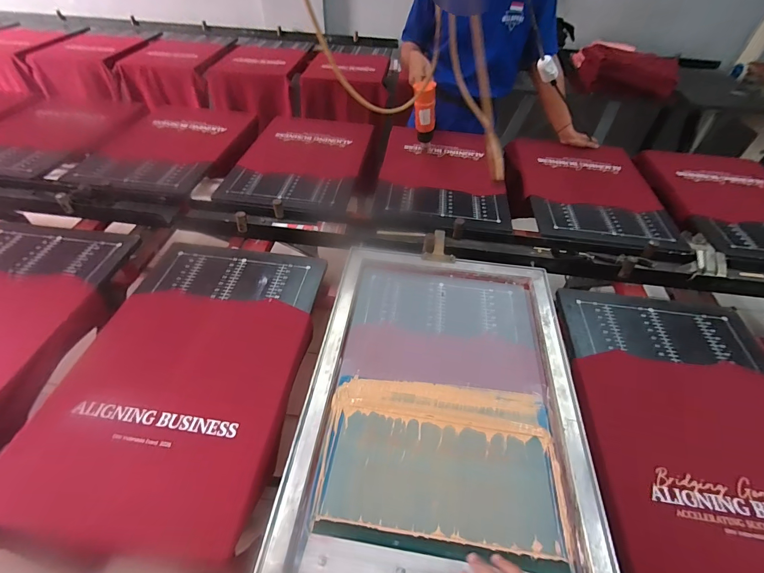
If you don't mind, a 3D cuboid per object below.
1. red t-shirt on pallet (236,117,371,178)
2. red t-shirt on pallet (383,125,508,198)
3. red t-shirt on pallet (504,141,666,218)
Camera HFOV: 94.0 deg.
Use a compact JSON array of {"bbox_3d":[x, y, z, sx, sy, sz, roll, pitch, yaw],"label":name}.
[{"bbox_3d":[-0.256,-0.507,1.286,0.405,0.036,0.391,5,49,2],"label":"red t-shirt on pallet"},{"bbox_3d":[0.208,-0.452,1.234,0.390,0.023,0.394,7,49,3],"label":"red t-shirt on pallet"},{"bbox_3d":[0.667,-0.385,1.239,0.456,0.055,0.414,5,49,2],"label":"red t-shirt on pallet"}]

